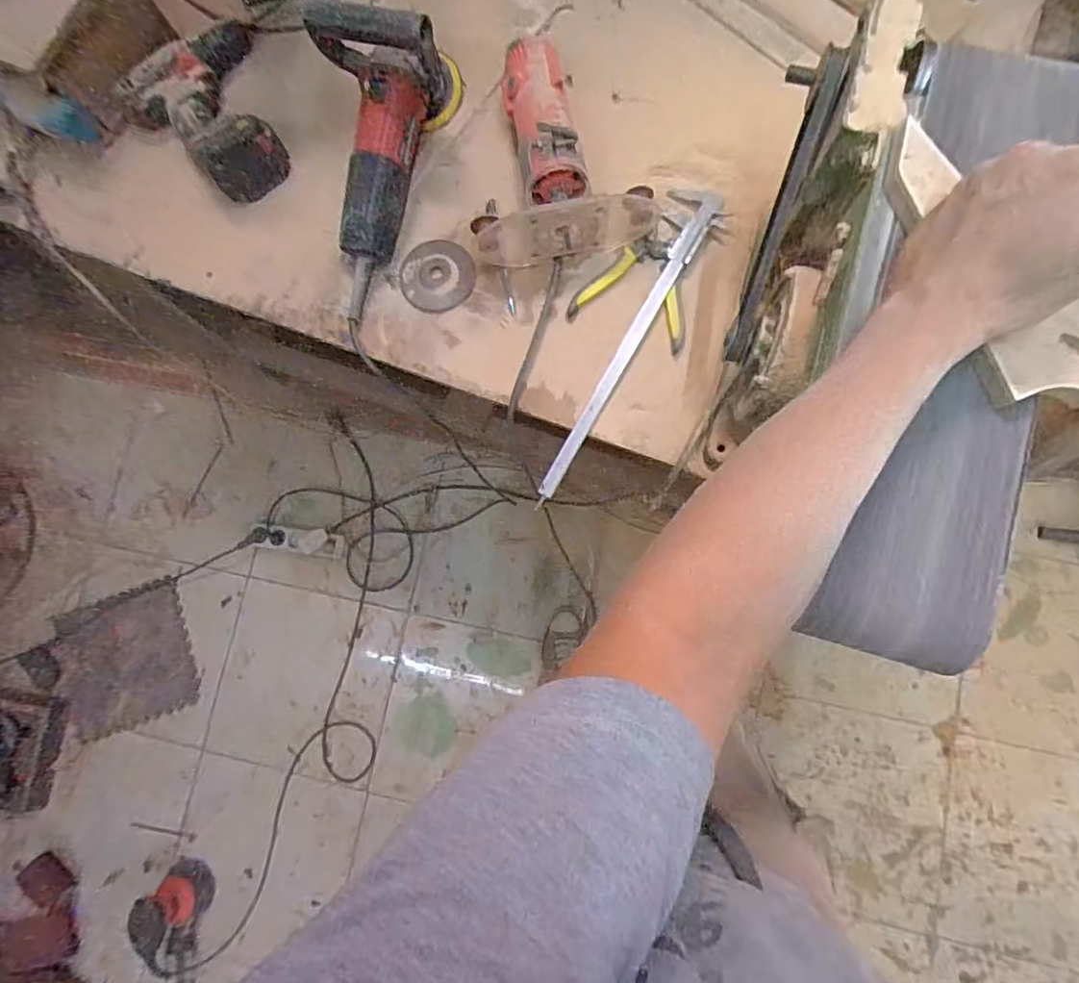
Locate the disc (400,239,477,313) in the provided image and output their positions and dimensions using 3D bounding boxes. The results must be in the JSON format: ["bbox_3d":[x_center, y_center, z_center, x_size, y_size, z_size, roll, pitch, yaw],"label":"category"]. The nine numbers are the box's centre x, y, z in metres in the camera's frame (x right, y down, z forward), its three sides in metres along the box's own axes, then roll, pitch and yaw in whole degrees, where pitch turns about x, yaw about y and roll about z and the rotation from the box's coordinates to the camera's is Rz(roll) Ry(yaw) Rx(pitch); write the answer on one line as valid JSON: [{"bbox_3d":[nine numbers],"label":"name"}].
[{"bbox_3d":[-0.119,-0.251,0.672,0.085,0.011,0.084,-1,82,4],"label":"disc"}]

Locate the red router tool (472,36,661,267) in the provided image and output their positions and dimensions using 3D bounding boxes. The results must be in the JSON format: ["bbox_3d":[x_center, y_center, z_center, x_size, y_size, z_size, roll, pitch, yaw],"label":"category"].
[{"bbox_3d":[0.015,-0.383,0.639,0.201,0.072,0.237,-9,82,3],"label":"red router tool"}]

